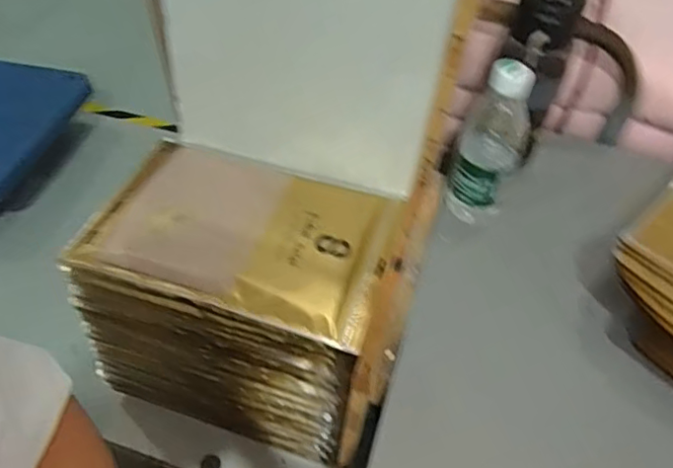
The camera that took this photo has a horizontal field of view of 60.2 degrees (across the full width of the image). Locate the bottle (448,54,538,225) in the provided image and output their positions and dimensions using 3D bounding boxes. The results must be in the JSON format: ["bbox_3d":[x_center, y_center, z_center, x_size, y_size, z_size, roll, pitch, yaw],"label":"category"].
[{"bbox_3d":[0.161,-0.092,0.597,0.065,0.173,0.058,21,48,14],"label":"bottle"}]

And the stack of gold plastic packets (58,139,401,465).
[{"bbox_3d":[-0.127,0.088,0.798,0.336,0.289,0.236,15,47,8],"label":"stack of gold plastic packets"}]

